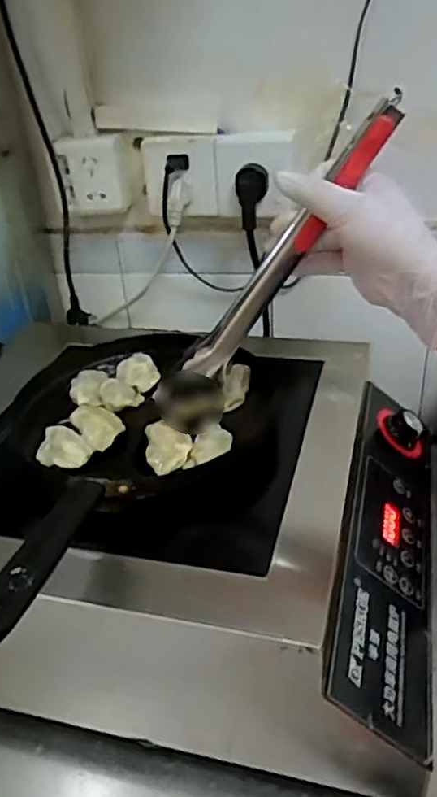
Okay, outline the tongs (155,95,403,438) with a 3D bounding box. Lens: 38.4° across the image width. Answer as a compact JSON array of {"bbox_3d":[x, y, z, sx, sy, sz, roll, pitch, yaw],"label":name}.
[{"bbox_3d":[0.038,-0.097,0.493,0.040,0.295,0.071,25,25,-23],"label":"tongs"}]

